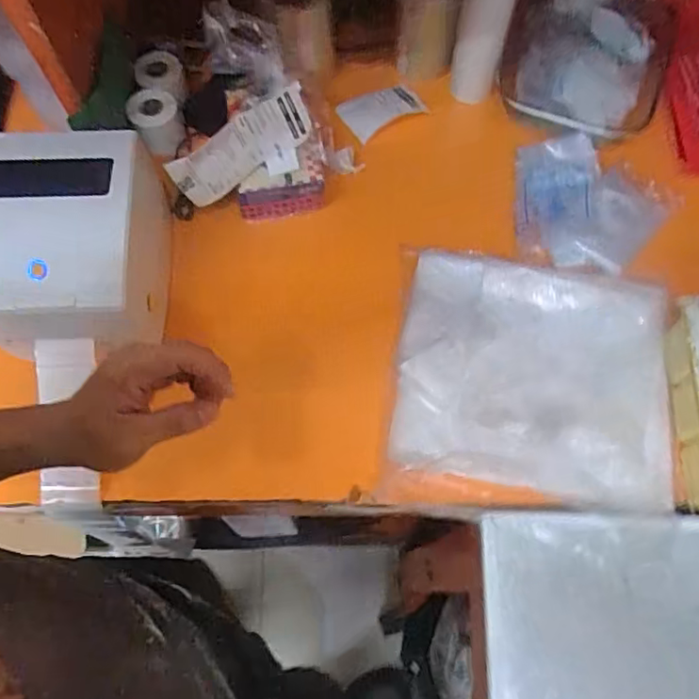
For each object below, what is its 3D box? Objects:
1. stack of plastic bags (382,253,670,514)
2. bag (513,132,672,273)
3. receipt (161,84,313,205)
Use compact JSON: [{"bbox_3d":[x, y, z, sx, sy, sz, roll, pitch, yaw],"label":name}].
[{"bbox_3d":[0.209,0.030,0.655,0.301,0.023,0.302,6,67,3],"label":"stack of plastic bags"},{"bbox_3d":[0.312,-0.189,0.733,0.188,0.026,0.182,9,68,4],"label":"bag"},{"bbox_3d":[-0.133,-0.250,0.706,0.184,0.079,0.033,-33,70,6],"label":"receipt"}]

